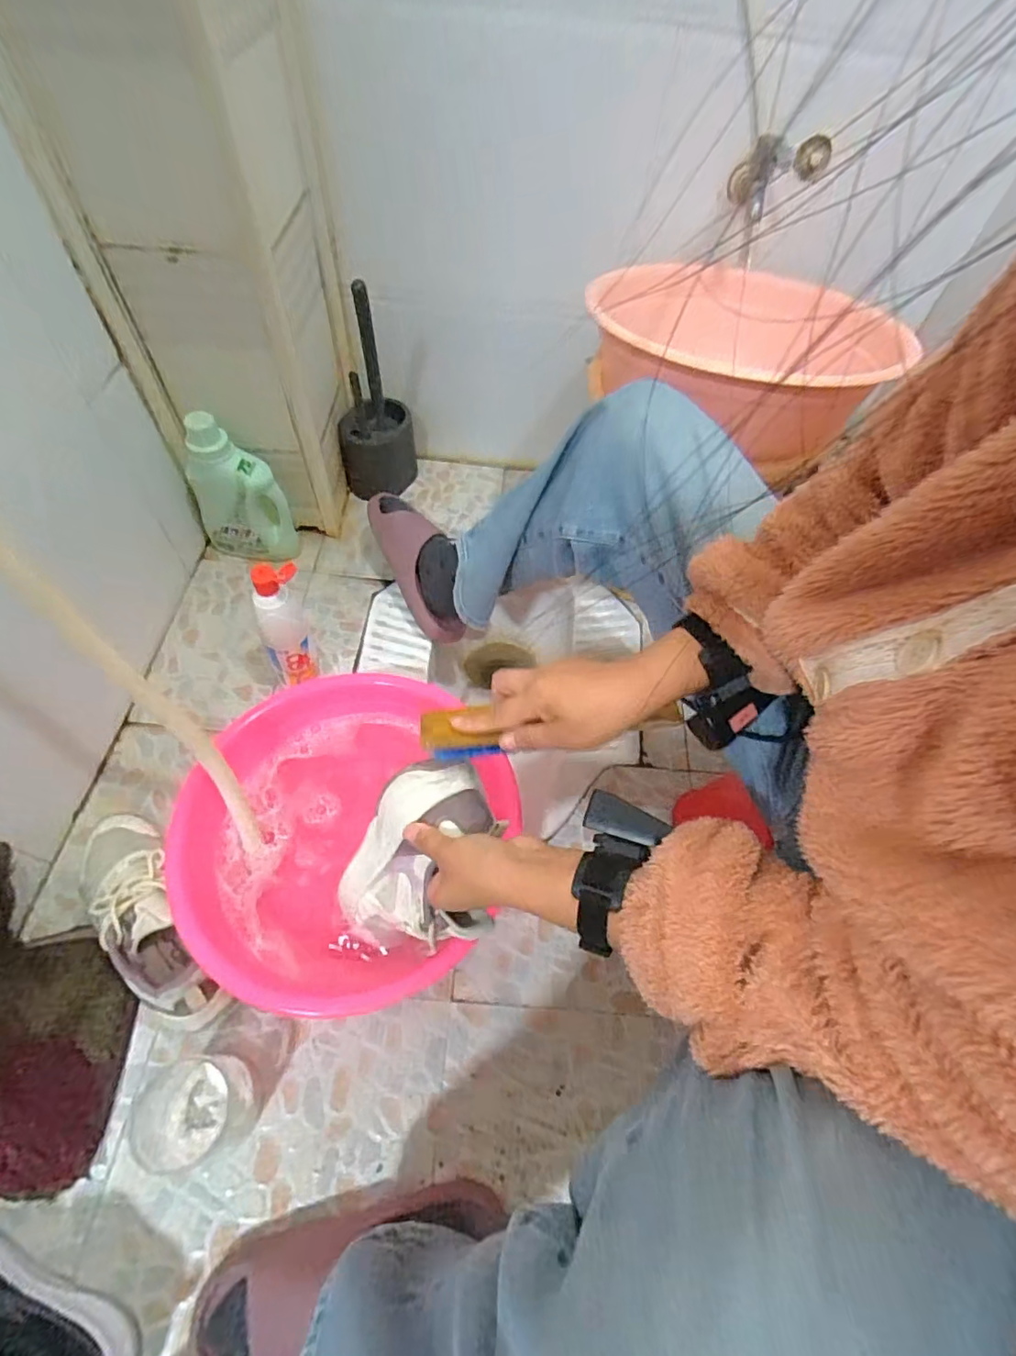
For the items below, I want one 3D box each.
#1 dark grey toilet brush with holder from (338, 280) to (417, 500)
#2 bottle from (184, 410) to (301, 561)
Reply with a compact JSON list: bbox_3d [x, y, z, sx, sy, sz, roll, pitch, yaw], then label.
[{"bbox_3d":[-0.214,-0.435,0.886,0.120,0.330,0.134,-6,59,-7],"label":"dark grey toilet brush with holder"},{"bbox_3d":[-0.404,-0.276,0.847,0.123,0.227,0.071,20,59,8],"label":"bottle"}]

